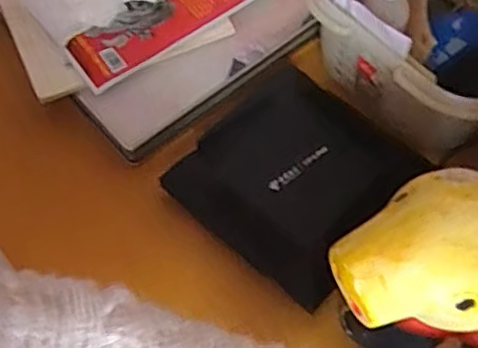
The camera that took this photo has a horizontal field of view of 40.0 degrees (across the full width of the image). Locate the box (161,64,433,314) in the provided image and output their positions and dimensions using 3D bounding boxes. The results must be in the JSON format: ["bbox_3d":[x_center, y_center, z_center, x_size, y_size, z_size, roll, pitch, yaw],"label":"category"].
[{"bbox_3d":[0.048,-0.001,0.567,0.168,0.042,0.163,37,68,18],"label":"box"}]

